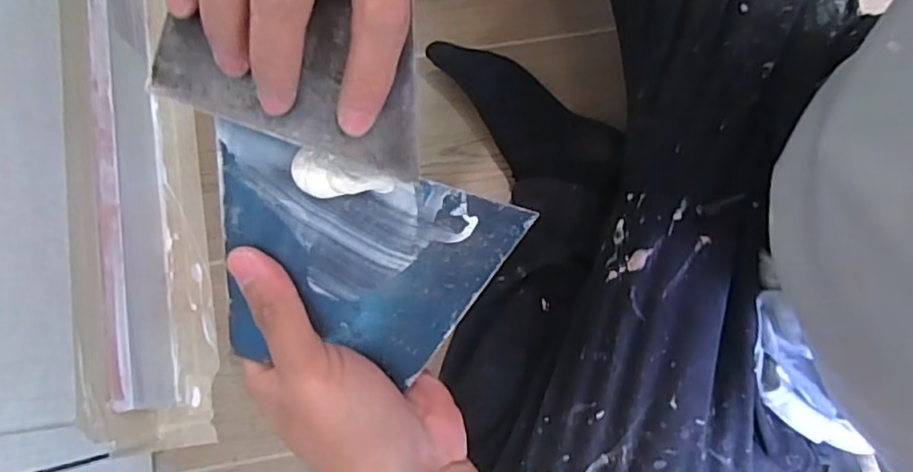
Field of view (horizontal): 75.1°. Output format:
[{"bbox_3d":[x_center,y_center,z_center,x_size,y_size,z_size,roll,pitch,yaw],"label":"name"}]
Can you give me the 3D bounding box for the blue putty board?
[{"bbox_3d":[-0.047,0.013,0.264,0.135,0.008,0.091,16,90,-2],"label":"blue putty board"}]

